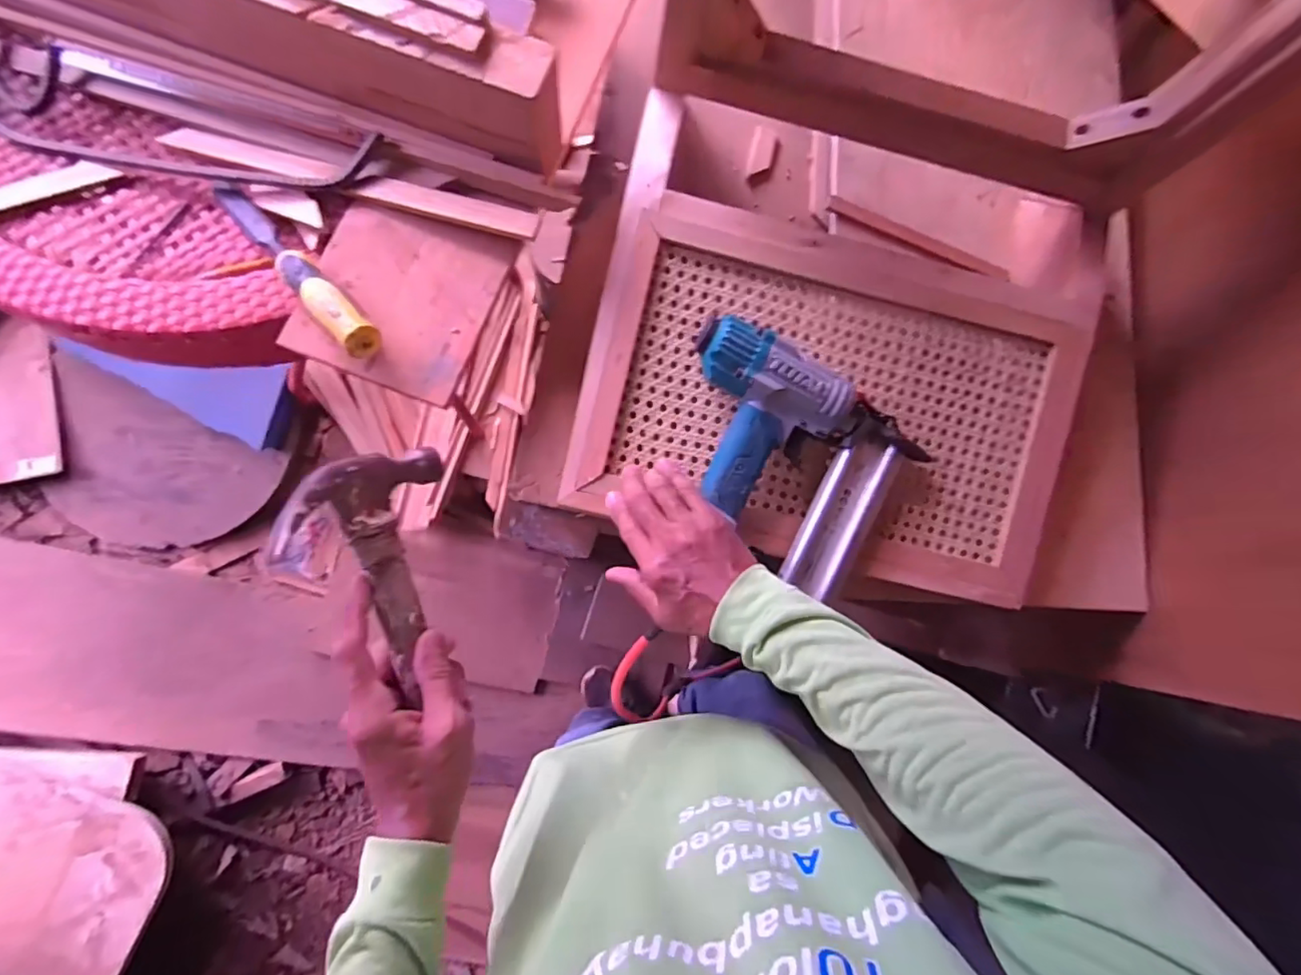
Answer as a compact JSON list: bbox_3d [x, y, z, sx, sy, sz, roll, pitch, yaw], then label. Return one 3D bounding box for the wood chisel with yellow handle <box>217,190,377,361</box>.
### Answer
[{"bbox_3d":[-0.301,-0.188,0.495,0.028,0.023,0.232,-43,71,-8],"label":"wood chisel with yellow handle"}]

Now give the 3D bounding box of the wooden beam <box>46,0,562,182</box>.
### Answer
[{"bbox_3d":[-0.425,-0.406,0.460,0.718,0.089,0.059,18,81,-1],"label":"wooden beam"}]

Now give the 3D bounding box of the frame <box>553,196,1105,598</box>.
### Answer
[{"bbox_3d":[0.179,-0.082,0.570,0.454,0.024,0.303,13,93,-5],"label":"frame"}]

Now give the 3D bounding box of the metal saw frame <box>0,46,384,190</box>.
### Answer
[{"bbox_3d":[-0.441,-0.326,0.512,0.421,0.041,0.095,17,81,-1],"label":"metal saw frame"}]

